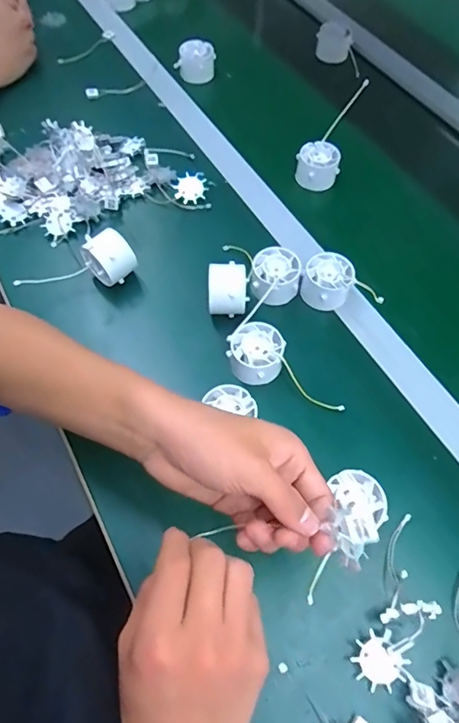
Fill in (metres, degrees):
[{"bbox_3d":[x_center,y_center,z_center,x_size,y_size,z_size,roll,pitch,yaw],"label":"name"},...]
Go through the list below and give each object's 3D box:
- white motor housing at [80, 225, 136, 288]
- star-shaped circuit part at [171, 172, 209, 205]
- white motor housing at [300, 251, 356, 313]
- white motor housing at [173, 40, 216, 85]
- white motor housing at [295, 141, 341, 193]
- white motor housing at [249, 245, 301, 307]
[{"bbox_3d":[-0.126,-0.109,0.497,0.044,0.054,0.044,-32,66,-17],"label":"white motor housing"},{"bbox_3d":[-0.047,-0.210,0.576,0.040,0.011,0.039,-2,83,-13],"label":"star-shaped circuit part"},{"bbox_3d":[0.103,-0.082,0.496,0.048,0.040,0.049,1,61,-1],"label":"white motor housing"},{"bbox_3d":[-0.051,-0.447,0.707,0.054,0.045,0.054,5,61,1],"label":"white motor housing"},{"bbox_3d":[0.111,-0.246,0.597,0.052,0.040,0.052,6,61,2],"label":"white motor housing"},{"bbox_3d":[0.049,-0.089,0.497,0.047,0.037,0.055,11,61,5],"label":"white motor housing"}]

